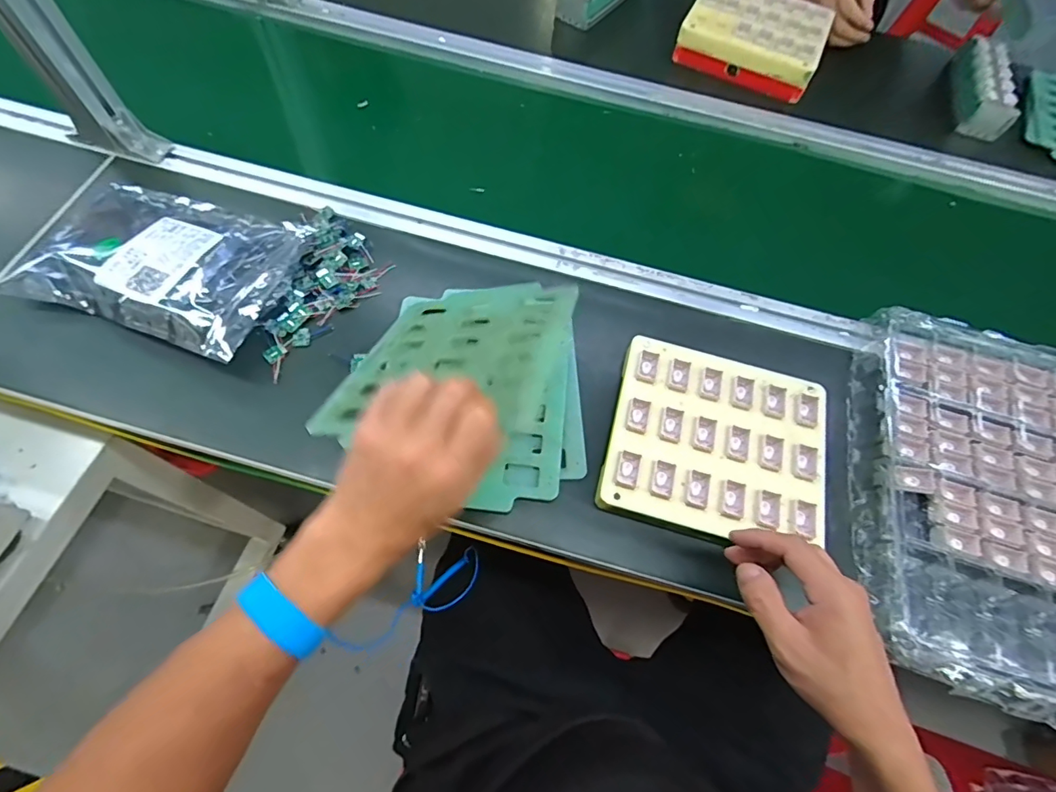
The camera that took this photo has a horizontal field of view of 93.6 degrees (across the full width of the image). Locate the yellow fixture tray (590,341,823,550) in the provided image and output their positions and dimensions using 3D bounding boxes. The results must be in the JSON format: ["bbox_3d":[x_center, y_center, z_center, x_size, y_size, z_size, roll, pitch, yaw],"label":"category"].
[{"bbox_3d":[0.178,0.041,0.464,0.195,0.014,0.177,15,64,4],"label":"yellow fixture tray"}]

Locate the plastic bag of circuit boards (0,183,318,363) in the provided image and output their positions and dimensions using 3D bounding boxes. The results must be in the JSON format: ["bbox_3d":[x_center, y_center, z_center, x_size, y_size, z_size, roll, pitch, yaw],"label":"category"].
[{"bbox_3d":[-0.375,-0.140,0.507,0.250,0.043,0.173,15,64,4],"label":"plastic bag of circuit boards"}]

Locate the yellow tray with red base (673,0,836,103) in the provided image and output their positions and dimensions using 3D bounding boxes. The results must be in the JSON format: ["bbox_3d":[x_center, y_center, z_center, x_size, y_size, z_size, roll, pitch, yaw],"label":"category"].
[{"bbox_3d":[0.346,-0.552,0.756,0.202,0.052,0.174,26,65,9],"label":"yellow tray with red base"}]

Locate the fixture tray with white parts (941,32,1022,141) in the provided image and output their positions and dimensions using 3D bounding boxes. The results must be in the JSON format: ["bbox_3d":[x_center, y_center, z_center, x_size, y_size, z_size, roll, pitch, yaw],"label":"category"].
[{"bbox_3d":[0.681,-0.472,0.746,0.056,0.070,0.215,15,64,4],"label":"fixture tray with white parts"}]

